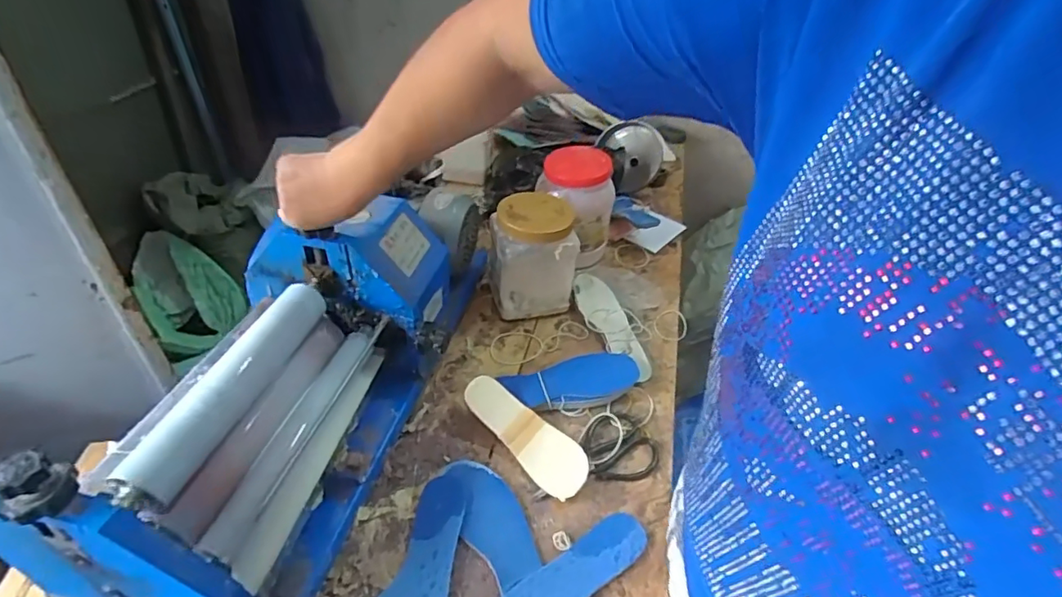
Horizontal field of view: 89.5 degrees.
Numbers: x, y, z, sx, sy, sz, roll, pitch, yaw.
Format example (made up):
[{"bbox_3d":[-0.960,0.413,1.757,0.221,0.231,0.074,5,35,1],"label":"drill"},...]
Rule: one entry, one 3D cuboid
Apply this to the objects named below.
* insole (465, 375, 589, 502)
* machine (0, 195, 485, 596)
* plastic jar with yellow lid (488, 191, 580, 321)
[{"bbox_3d":[-0.003,0.170,0.686,0.183,0.049,0.070,34,48,29],"label":"insole"},{"bbox_3d":[-0.242,0.052,0.630,0.232,0.247,0.582,13,37,9],"label":"machine"},{"bbox_3d":[-0.001,-0.068,0.873,0.123,0.172,0.108,-6,42,-13],"label":"plastic jar with yellow lid"}]

